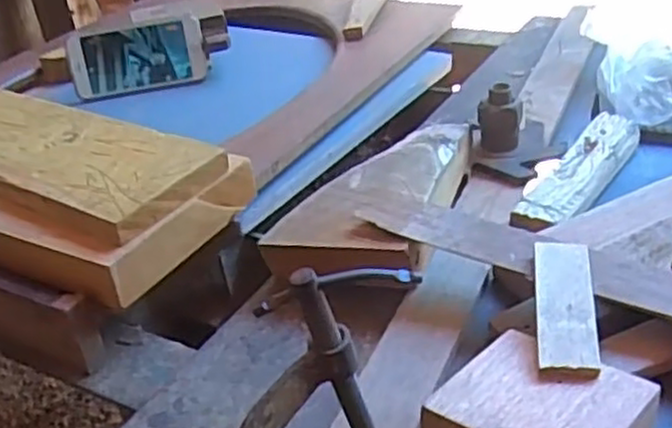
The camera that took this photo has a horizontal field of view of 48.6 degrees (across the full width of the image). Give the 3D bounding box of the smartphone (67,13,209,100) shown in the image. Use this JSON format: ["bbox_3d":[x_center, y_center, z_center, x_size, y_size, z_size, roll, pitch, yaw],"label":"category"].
[{"bbox_3d":[-0.236,-0.188,0.890,0.156,0.079,0.012,-10,17,-6],"label":"smartphone"}]

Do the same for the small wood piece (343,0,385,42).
[{"bbox_3d":[0.042,-0.273,0.975,0.029,0.018,0.173,6,38,16],"label":"small wood piece"}]

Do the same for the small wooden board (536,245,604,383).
[{"bbox_3d":[0.133,0.053,0.432,0.033,0.009,0.096,0,41,14],"label":"small wooden board"}]

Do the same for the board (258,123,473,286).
[{"bbox_3d":[0.045,-0.016,0.577,0.109,0.043,0.210,17,42,28],"label":"board"}]

